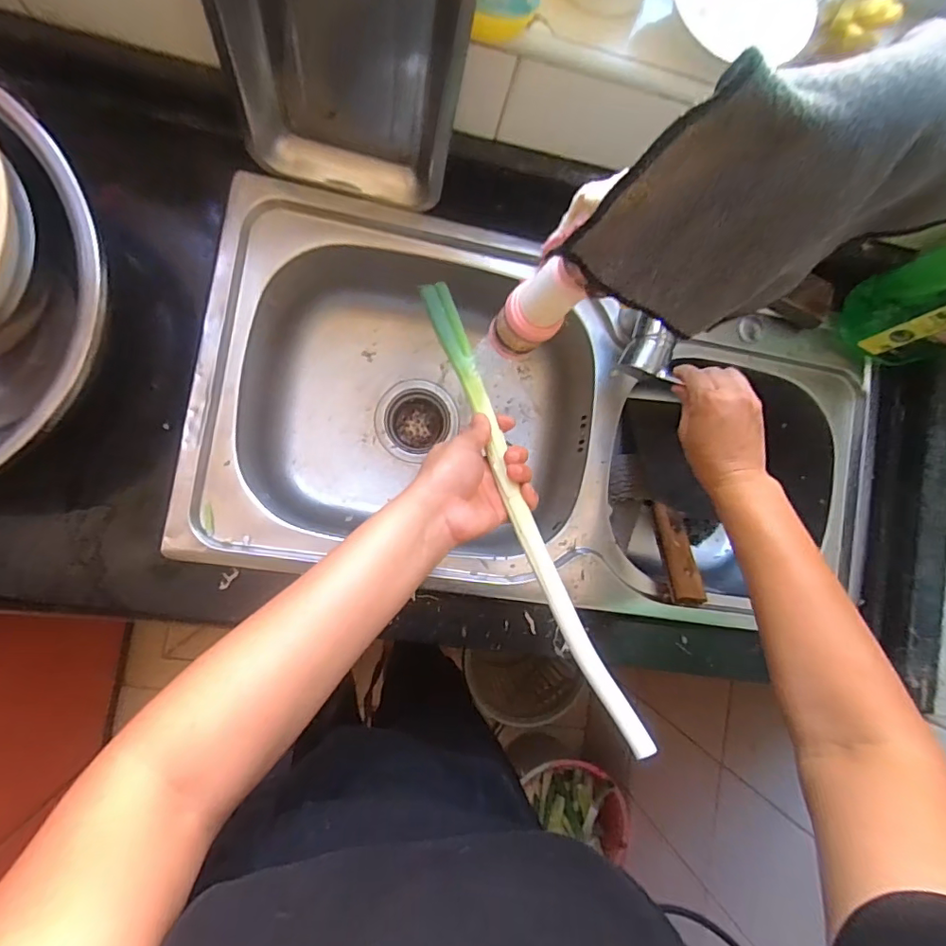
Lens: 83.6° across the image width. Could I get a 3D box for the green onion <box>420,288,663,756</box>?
[{"bbox_3d":[0.038,0.012,0.433,0.030,0.015,0.422,-19,73,-10],"label":"green onion"}]

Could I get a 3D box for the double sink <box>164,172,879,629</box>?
[{"bbox_3d":[0.088,-0.046,0.657,0.748,0.186,0.392,9,87,-9],"label":"double sink"}]

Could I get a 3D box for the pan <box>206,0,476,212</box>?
[{"bbox_3d":[-0.108,-0.331,0.437,0.193,0.223,0.081,11,86,-9],"label":"pan"}]

